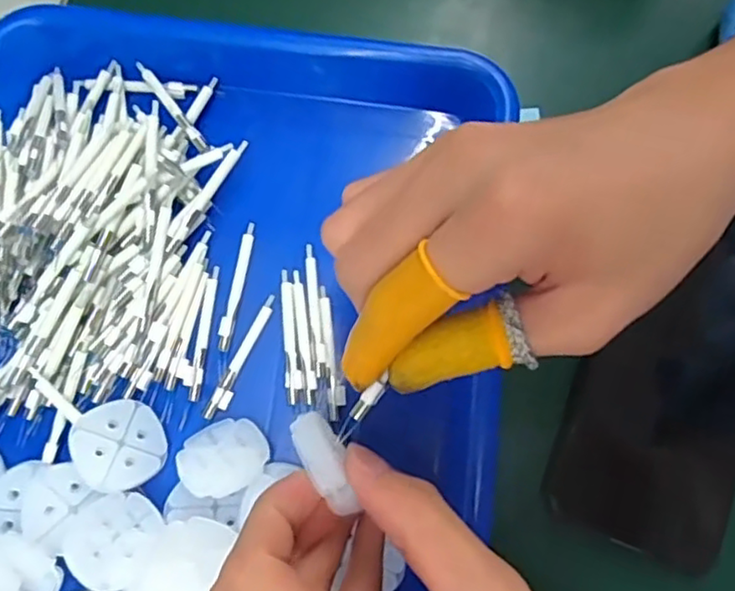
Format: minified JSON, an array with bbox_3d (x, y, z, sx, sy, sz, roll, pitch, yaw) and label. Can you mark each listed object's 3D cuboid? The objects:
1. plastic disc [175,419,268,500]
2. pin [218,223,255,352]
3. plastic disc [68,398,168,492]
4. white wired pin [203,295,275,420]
[{"bbox_3d":[-0.058,0.063,0.261,0.034,0.005,0.035,-5,36,4],"label":"plastic disc"},{"bbox_3d":[-0.058,-0.005,0.290,0.005,0.004,0.059,10,77,2],"label":"pin"},{"bbox_3d":[-0.101,0.060,0.265,0.035,0.004,0.035,12,60,-21],"label":"plastic disc"},{"bbox_3d":[-0.054,0.026,0.283,0.007,0.004,0.058,26,78,5],"label":"white wired pin"}]

